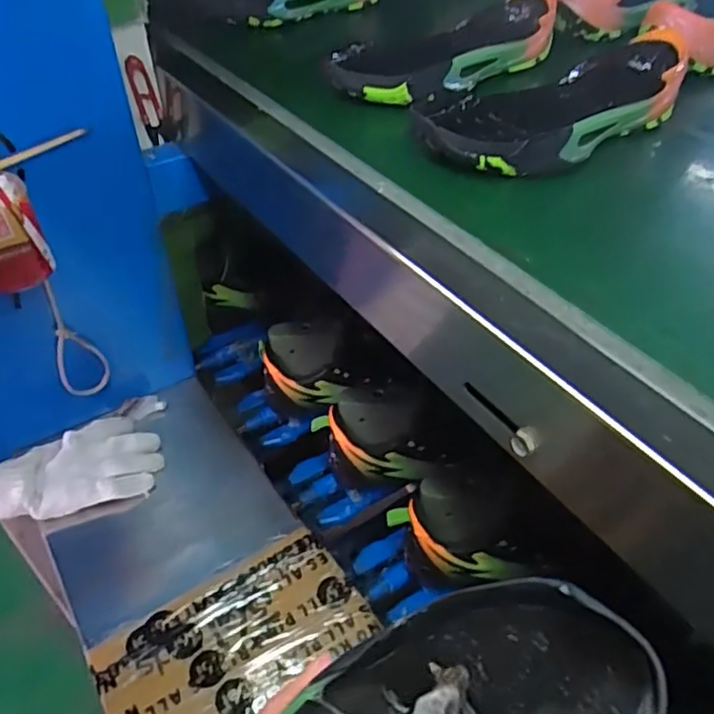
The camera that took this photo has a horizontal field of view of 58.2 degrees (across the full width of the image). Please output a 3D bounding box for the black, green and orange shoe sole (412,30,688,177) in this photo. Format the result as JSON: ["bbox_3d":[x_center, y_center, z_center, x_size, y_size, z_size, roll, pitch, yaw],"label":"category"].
[{"bbox_3d":[0.159,-0.203,0.512,0.244,0.051,0.097,-31,51,-29],"label":"black, green and orange shoe sole"}]

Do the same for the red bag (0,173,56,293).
[{"bbox_3d":[-0.316,-0.113,0.563,0.065,0.102,0.057,-27,49,-26],"label":"red bag"}]

